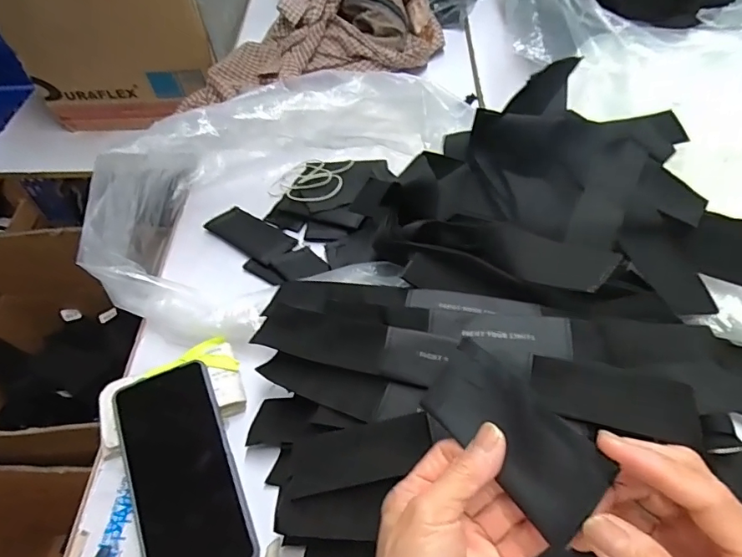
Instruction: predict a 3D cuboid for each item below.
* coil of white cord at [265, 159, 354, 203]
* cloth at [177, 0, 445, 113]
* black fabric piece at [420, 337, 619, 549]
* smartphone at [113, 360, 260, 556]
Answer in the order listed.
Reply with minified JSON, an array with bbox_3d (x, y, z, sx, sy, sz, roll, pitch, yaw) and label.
[{"bbox_3d":[-0.078,-0.119,0.601,0.093,0.017,0.083,10,53,11],"label":"coil of white cord"},{"bbox_3d":[-0.080,-0.345,0.716,0.265,0.109,0.329,22,56,20],"label":"cloth"},{"bbox_3d":[0.071,0.079,0.253,0.102,0.008,0.048,41,105,45],"label":"black fabric piece"},{"bbox_3d":[-0.149,0.151,0.382,0.079,0.009,0.166,-22,63,-9],"label":"smartphone"}]

